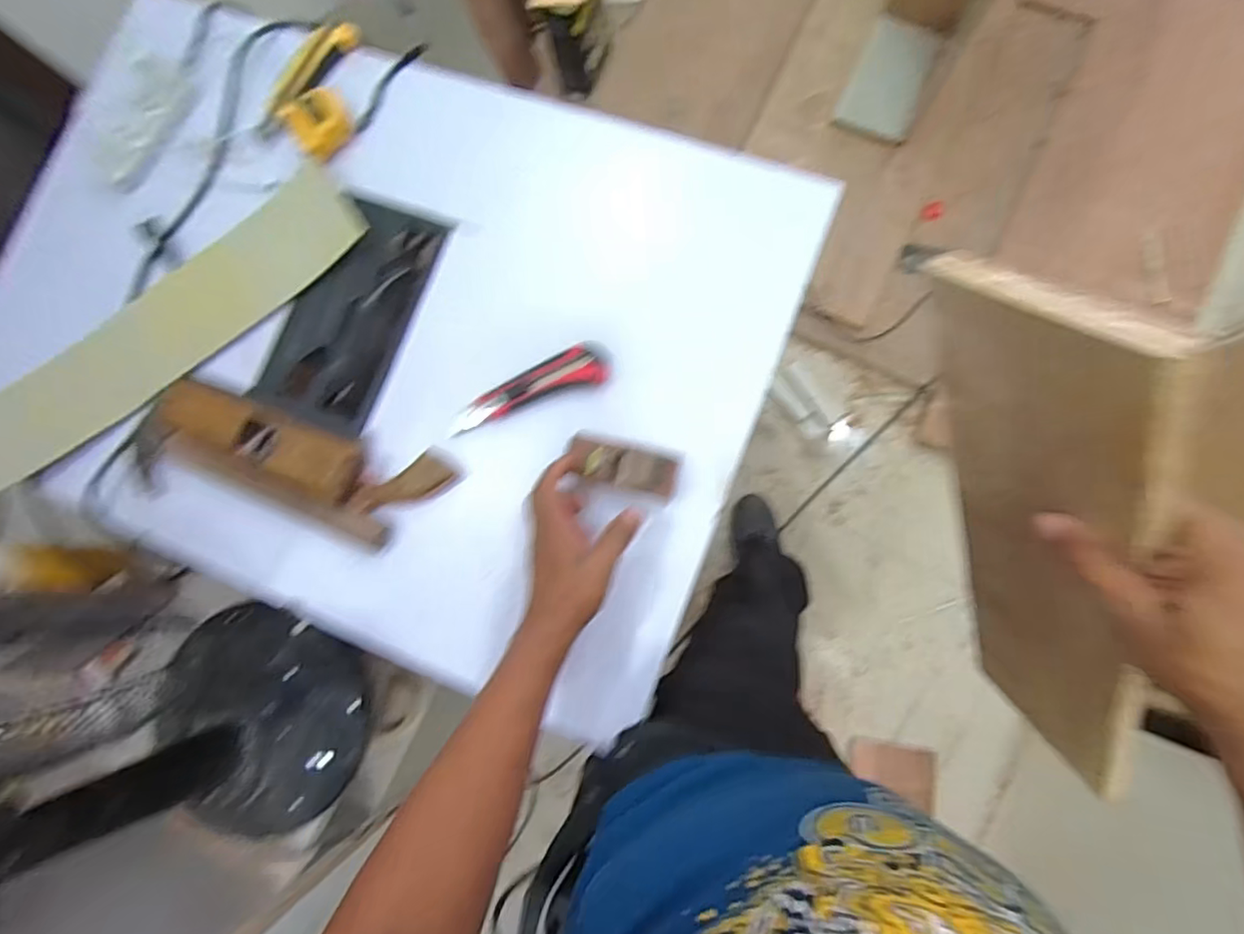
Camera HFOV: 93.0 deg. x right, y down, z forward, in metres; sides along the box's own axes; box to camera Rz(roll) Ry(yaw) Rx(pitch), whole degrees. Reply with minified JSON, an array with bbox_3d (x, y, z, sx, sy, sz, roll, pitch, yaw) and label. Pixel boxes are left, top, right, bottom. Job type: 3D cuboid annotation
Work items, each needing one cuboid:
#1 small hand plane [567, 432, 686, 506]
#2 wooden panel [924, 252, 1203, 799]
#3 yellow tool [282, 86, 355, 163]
[{"bbox_3d":[0.001,0.001,0.577,0.106,0.039,0.049,10,84,8],"label":"small hand plane"},{"bbox_3d":[0.303,0.082,0.432,0.019,0.477,0.167,-29,39,2],"label":"wooden panel"},{"bbox_3d":[-0.328,-0.378,0.649,0.064,0.025,0.066,-36,80,1],"label":"yellow tool"}]

